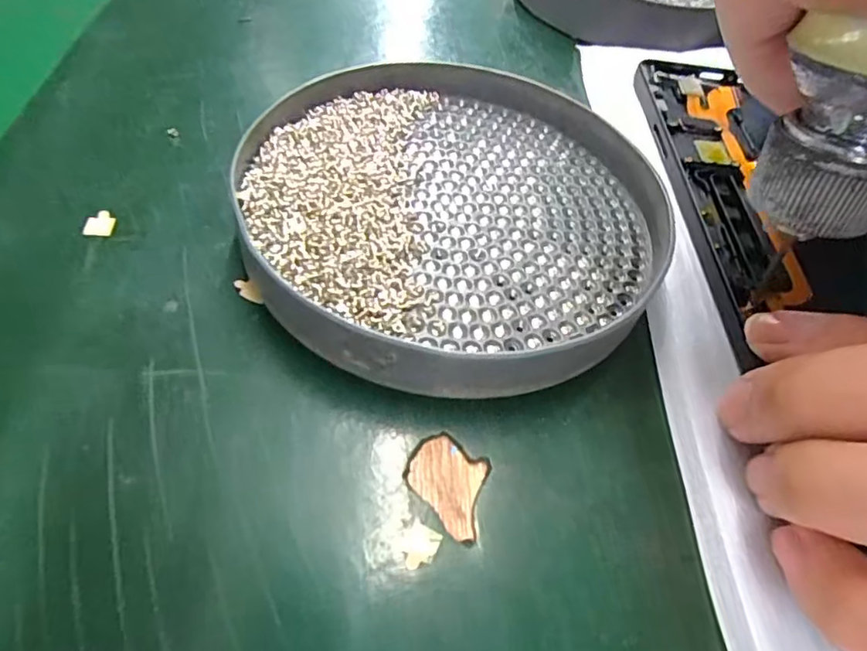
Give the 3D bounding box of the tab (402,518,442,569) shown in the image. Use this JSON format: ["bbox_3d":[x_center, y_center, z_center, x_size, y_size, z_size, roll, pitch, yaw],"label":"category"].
[{"bbox_3d":[-0.003,0.043,0.109,0.007,0.004,0.008,27,52,20],"label":"tab"}]

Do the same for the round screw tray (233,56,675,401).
[{"bbox_3d":[0.007,-0.035,0.156,0.112,0.020,0.114,3,54,-3],"label":"round screw tray"}]

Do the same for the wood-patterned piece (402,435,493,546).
[{"bbox_3d":[0.003,0.033,0.118,0.019,0.004,0.018,30,57,16],"label":"wood-patterned piece"}]

